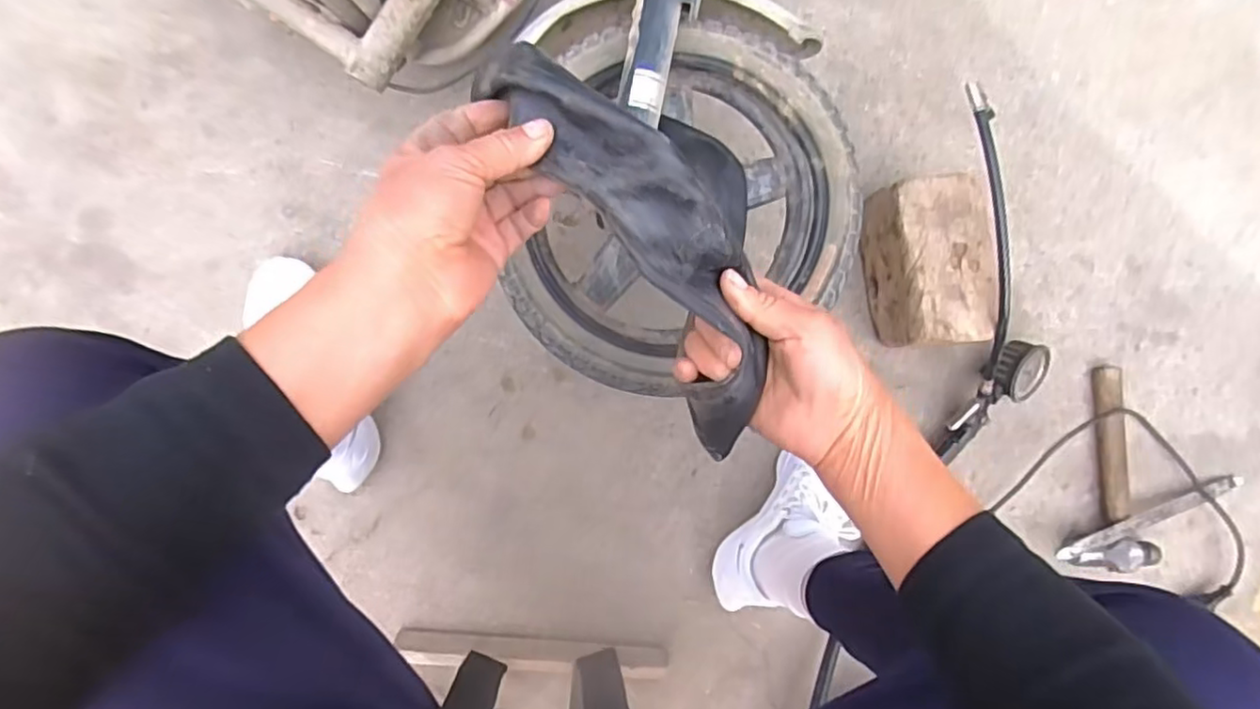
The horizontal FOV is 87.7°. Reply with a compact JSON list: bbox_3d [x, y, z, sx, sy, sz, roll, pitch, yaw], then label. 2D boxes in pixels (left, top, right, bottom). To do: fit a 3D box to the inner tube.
[{"bbox_3d":[0.023,-0.057,0.363,0.078,0.061,0.250,-33,109,-4],"label":"inner tube"}]

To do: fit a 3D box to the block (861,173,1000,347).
[{"bbox_3d":[0.351,-0.104,0.782,0.108,0.110,0.183,-7,88,-3],"label":"block"}]

